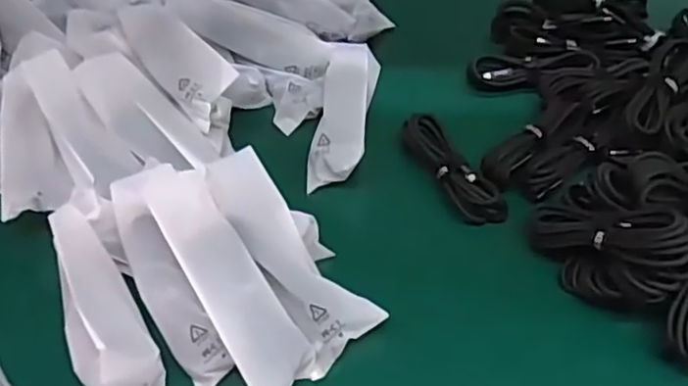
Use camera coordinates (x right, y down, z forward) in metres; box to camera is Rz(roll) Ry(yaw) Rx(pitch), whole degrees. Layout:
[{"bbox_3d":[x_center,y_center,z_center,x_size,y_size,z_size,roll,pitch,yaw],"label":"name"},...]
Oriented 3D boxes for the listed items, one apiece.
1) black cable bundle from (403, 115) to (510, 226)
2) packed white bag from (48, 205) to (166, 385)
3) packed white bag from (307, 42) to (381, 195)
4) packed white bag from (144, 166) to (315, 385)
[{"bbox_3d":[0.083,-0.018,0.508,0.030,0.025,0.105,-25,52,-19],"label":"black cable bundle"},{"bbox_3d":[-0.159,0.073,0.416,0.047,0.030,0.151,-28,63,-15],"label":"packed white bag"},{"bbox_3d":[0.002,-0.071,0.547,0.042,0.036,0.152,4,49,6],"label":"packed white bag"},{"bbox_3d":[-0.074,0.051,0.412,0.044,0.022,0.163,-27,75,-20],"label":"packed white bag"}]

